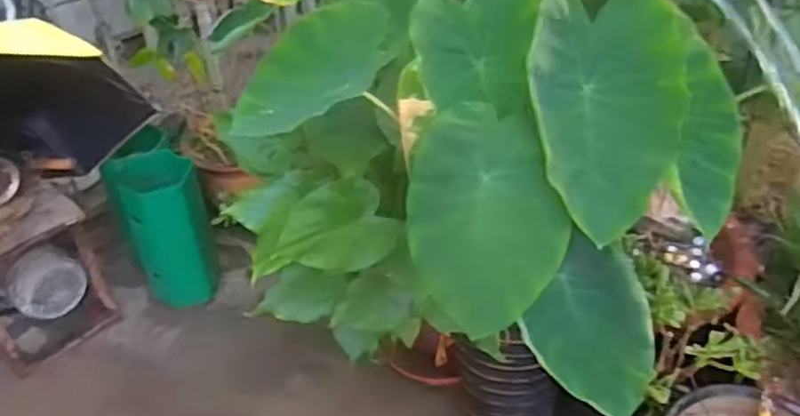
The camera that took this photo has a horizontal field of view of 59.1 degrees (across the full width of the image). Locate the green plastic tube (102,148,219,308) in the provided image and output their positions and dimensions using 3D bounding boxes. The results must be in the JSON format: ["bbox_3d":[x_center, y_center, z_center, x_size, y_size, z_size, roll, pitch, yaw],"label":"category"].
[{"bbox_3d":[-0.600,0.047,1.827,0.195,0.429,0.176,-21,41,-19],"label":"green plastic tube"}]

